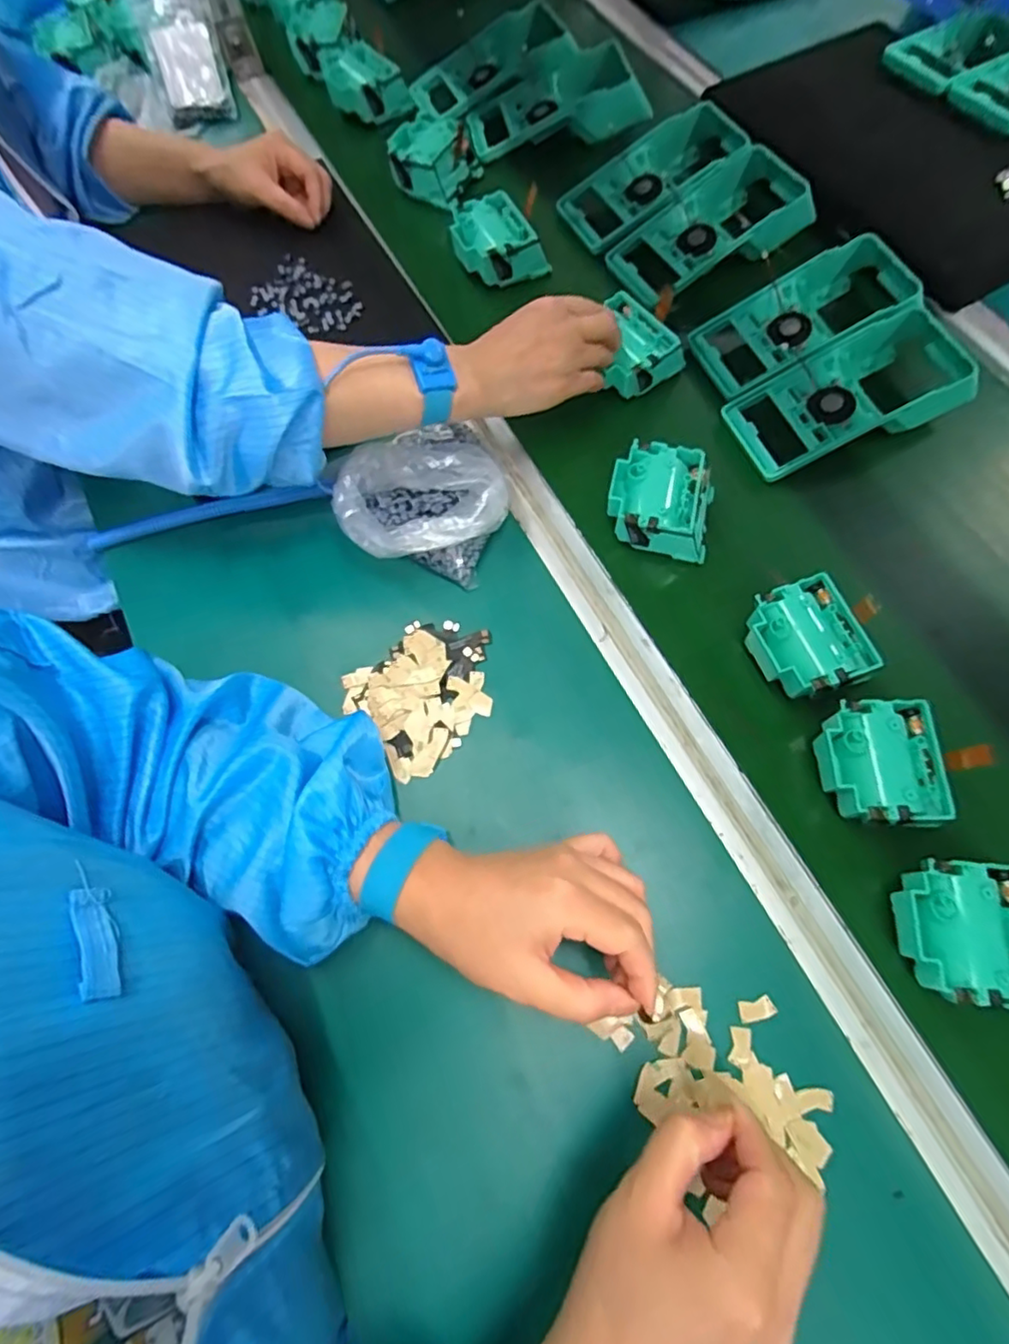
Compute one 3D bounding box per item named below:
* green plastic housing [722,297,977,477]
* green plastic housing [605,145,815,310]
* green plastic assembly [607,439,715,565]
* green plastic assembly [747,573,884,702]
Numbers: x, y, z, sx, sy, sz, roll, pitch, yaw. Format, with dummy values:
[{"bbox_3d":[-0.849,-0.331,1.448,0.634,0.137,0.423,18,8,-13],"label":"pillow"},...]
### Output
[{"bbox_3d":[0.289,-0.231,0.485,0.202,0.054,0.089,-19,69,-6],"label":"green plastic housing"},{"bbox_3d":[0.198,-0.418,0.567,0.193,0.060,0.105,-26,71,-10],"label":"green plastic housing"},{"bbox_3d":[0.118,-0.127,0.456,0.082,0.039,0.081,10,69,4],"label":"green plastic assembly"},{"bbox_3d":[0.205,-0.018,0.411,0.069,0.041,0.077,-21,70,-8],"label":"green plastic assembly"}]

